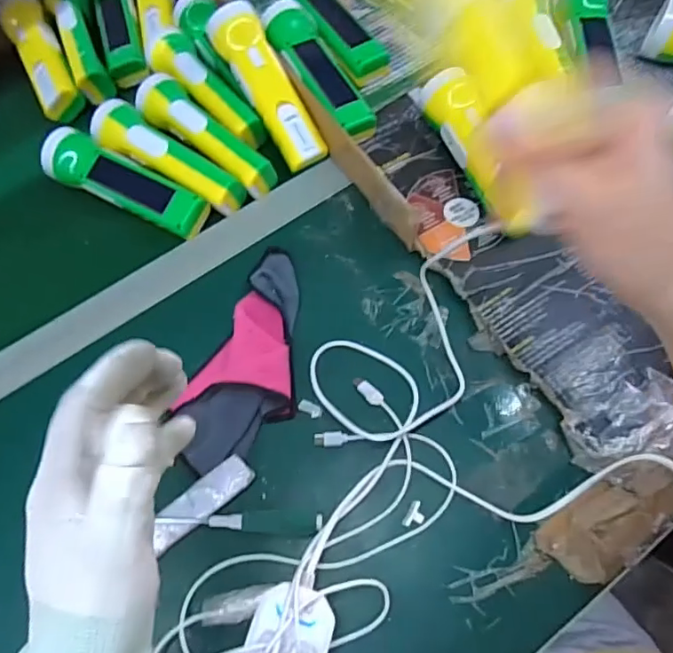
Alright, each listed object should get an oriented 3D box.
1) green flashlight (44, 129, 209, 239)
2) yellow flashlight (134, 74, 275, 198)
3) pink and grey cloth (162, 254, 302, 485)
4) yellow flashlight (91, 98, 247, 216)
[{"bbox_3d":[-0.201,-0.135,0.517,0.167,0.038,0.051,26,68,14],"label":"green flashlight"},{"bbox_3d":[-0.133,-0.190,0.541,0.048,0.041,0.172,-42,69,-16],"label":"yellow flashlight"},{"bbox_3d":[-0.065,0.025,0.447,0.081,0.031,0.195,20,67,12],"label":"pink and grey cloth"},{"bbox_3d":[-0.169,-0.164,0.533,0.171,0.041,0.051,36,71,18],"label":"yellow flashlight"}]

